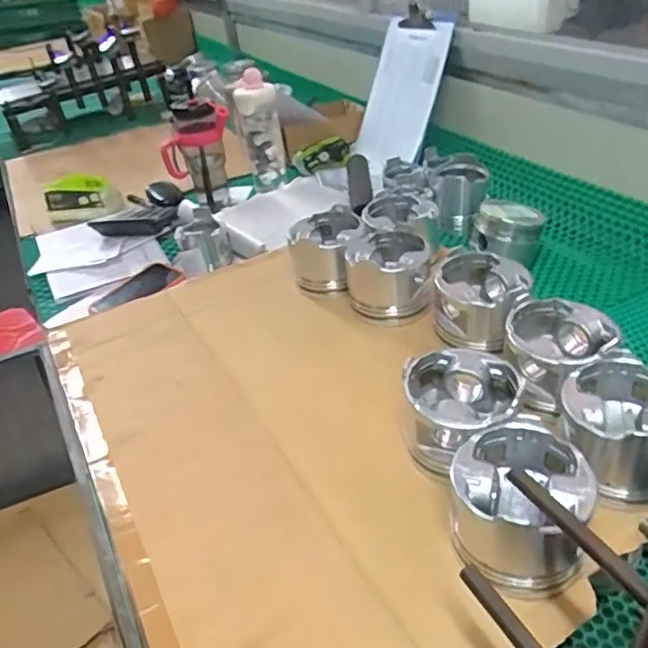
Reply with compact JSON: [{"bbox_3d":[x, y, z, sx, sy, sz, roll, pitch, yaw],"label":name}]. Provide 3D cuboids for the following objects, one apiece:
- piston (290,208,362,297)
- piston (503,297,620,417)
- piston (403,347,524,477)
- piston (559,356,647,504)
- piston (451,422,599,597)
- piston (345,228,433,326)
[{"bbox_3d":[0.004,-0.096,0.820,0.094,0.069,0.112,-2,35,8],"label":"piston"},{"bbox_3d":[0.229,0.027,0.603,0.098,0.069,0.102,14,40,27],"label":"piston"},{"bbox_3d":[0.123,0.079,0.552,0.100,0.073,0.107,-3,35,6],"label":"piston"},{"bbox_3d":[0.250,0.087,0.515,0.095,0.067,0.103,-5,35,4],"label":"piston"},{"bbox_3d":[0.148,0.138,0.469,0.100,0.075,0.105,1,36,12],"label":"piston"},{"bbox_3d":[0.079,-0.060,0.760,0.100,0.075,0.100,-5,35,3],"label":"piston"}]

